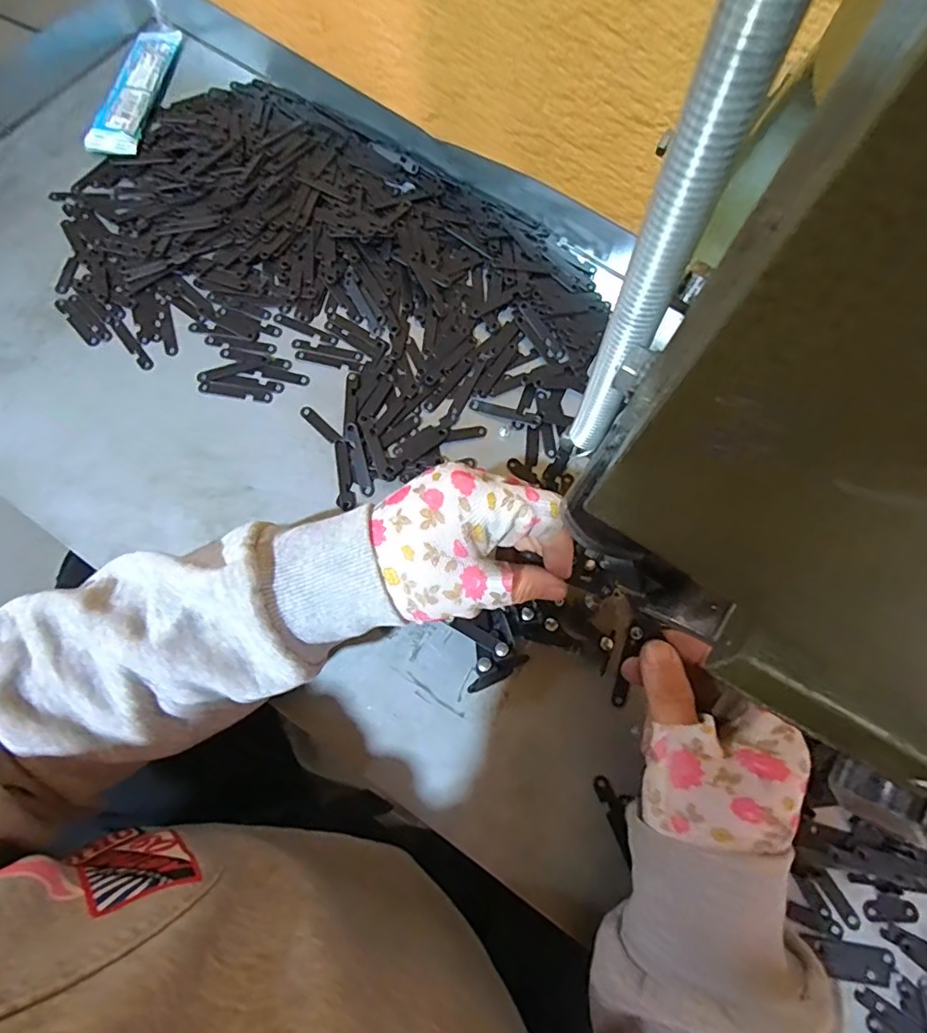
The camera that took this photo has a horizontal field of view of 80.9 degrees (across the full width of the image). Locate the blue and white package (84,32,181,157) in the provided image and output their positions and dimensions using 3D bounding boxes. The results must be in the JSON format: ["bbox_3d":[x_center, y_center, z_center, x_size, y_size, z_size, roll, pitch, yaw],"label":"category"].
[{"bbox_3d":[-0.280,-0.365,0.463,0.037,0.014,0.144,7,74,2],"label":"blue and white package"}]

